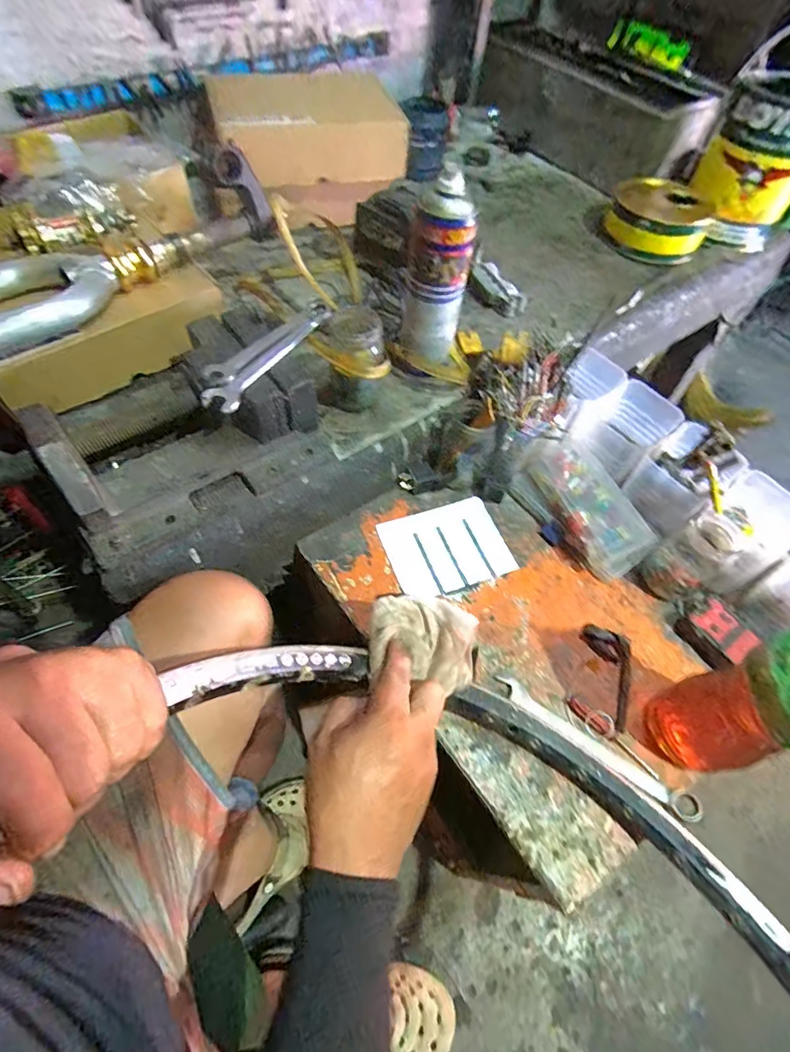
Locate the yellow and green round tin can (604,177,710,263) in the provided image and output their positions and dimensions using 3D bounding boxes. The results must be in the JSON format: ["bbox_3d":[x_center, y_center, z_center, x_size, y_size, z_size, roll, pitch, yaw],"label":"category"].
[{"bbox_3d":[0.454,-0.534,0.857,0.168,0.059,0.161,26,60,11],"label":"yellow and green round tin can"}]

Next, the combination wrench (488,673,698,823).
[{"bbox_3d":[0.190,0.209,0.470,0.202,0.014,0.025,32,62,14],"label":"combination wrench"}]

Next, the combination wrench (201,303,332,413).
[{"bbox_3d":[-0.120,-0.170,0.490,0.031,0.015,0.170,31,60,13],"label":"combination wrench"}]

